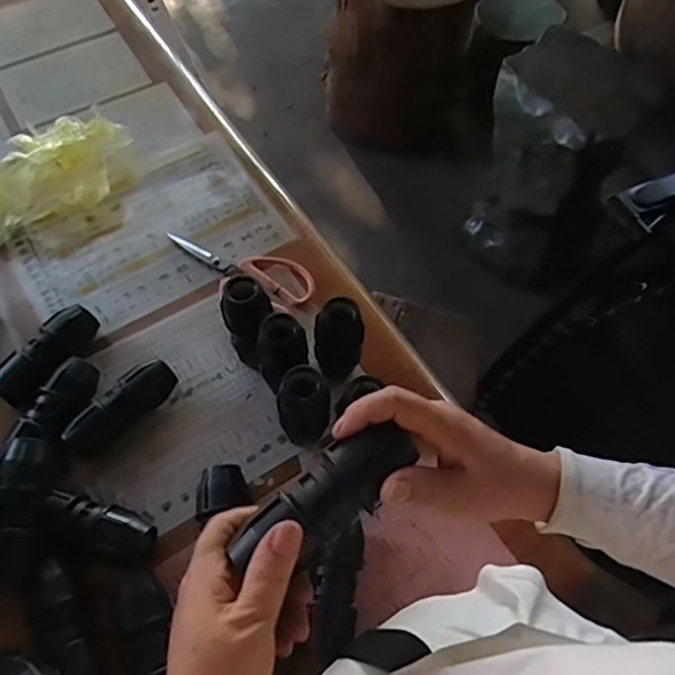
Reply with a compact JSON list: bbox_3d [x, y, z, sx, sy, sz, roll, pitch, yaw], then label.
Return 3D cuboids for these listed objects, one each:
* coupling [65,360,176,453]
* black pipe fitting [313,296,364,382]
[{"bbox_3d":[-0.214,0.067,0.579,0.114,0.041,0.037,-36,69,-18],"label":"coupling"},{"bbox_3d":[0.001,0.006,0.573,0.047,0.095,0.043,-41,70,-20],"label":"black pipe fitting"}]

